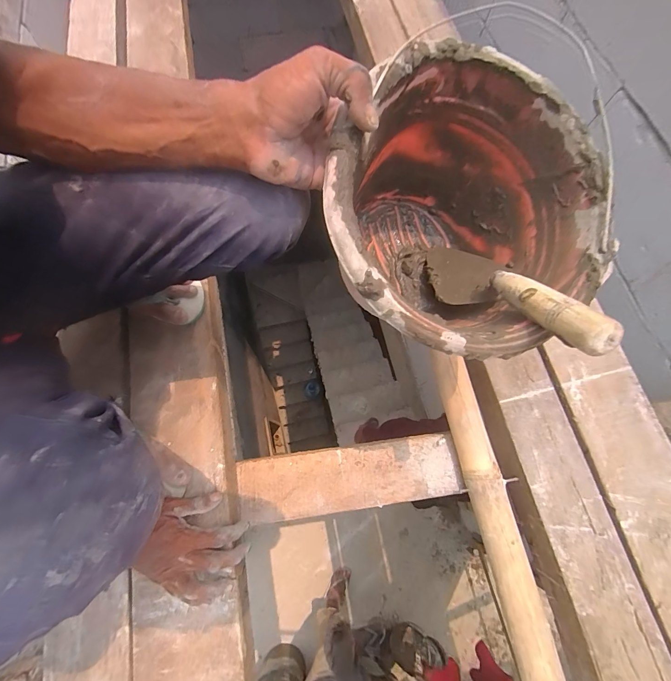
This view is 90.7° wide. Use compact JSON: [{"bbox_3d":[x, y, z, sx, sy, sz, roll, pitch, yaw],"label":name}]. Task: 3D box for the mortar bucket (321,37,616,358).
[{"bbox_3d":[0.122,-0.110,0.361,0.263,0.217,0.275,1,70,-2],"label":"mortar bucket"}]

